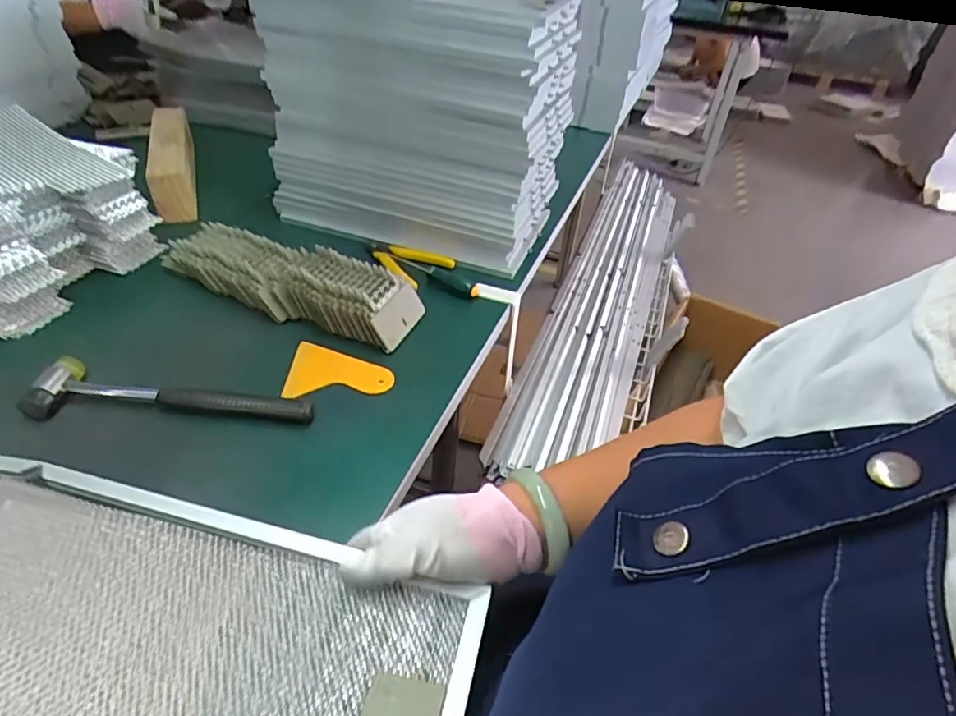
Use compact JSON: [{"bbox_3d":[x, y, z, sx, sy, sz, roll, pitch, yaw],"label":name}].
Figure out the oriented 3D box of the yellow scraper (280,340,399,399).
[{"bbox_3d":[-0.133,0.014,0.556,0.100,0.006,0.066,4,45,-2],"label":"yellow scraper"}]

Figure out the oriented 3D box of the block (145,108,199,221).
[{"bbox_3d":[-0.435,-0.285,0.811,0.052,0.070,0.252,-11,42,-19],"label":"block"}]

